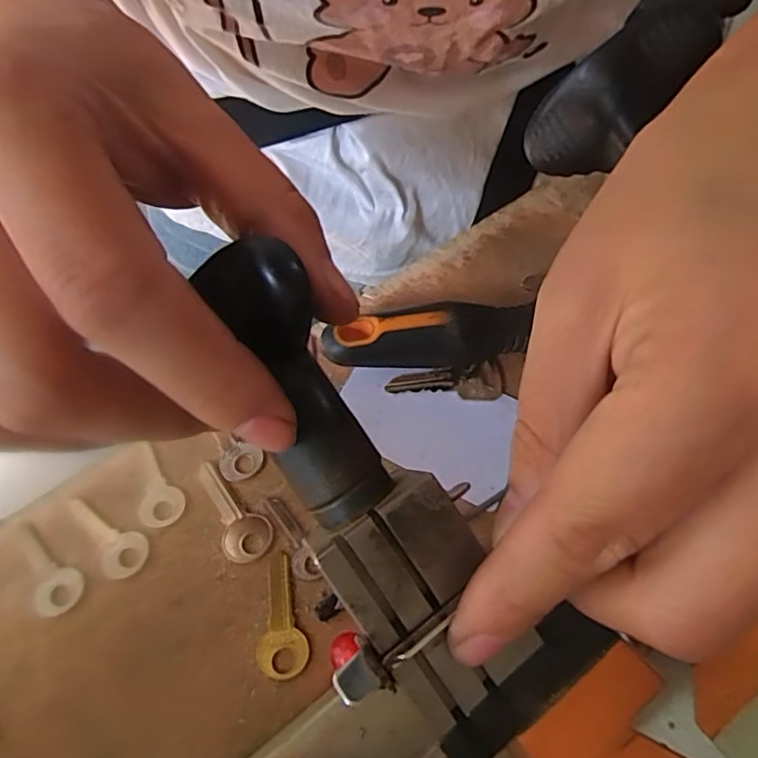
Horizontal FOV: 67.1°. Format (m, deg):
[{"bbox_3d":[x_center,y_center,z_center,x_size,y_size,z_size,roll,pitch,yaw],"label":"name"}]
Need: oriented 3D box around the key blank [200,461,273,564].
[{"bbox_3d":[-0.063,0.056,0.242,0.020,0.004,0.046,-32,73,-14],"label":"key blank"}]

